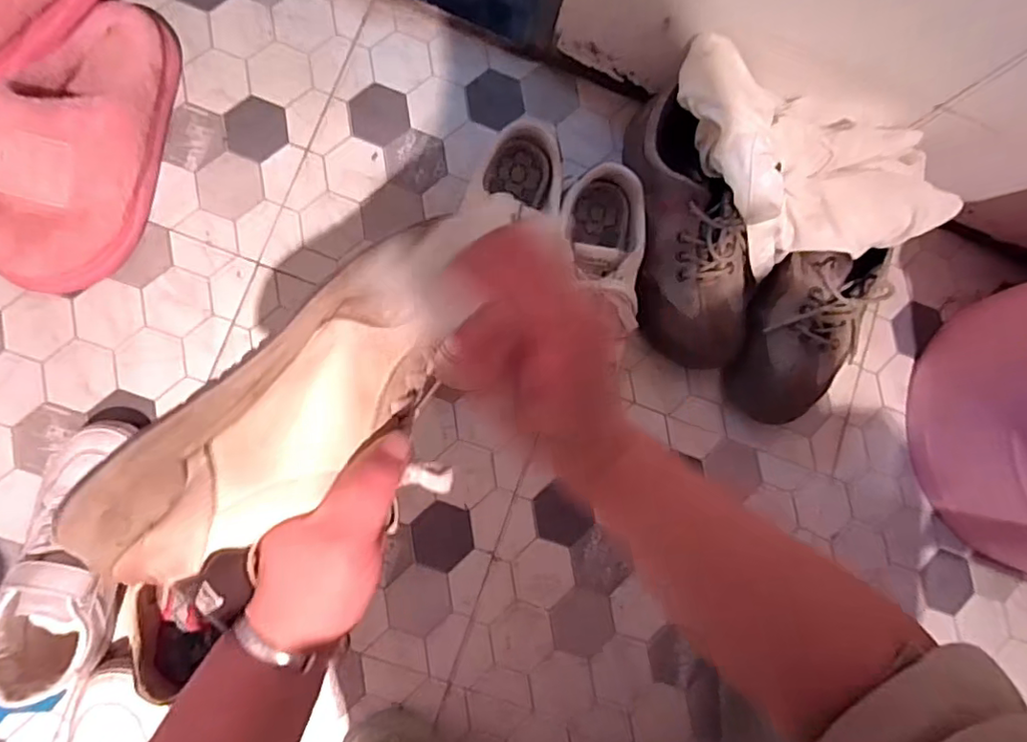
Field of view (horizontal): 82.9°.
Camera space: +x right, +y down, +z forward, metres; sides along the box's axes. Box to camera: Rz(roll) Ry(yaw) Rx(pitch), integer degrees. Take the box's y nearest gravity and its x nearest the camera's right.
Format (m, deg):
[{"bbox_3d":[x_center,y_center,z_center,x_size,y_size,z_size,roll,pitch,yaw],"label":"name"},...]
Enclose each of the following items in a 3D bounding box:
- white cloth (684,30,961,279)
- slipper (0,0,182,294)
[{"bbox_3d":[0.248,-0.192,0.508,0.170,0.077,0.210,-22,88,-9],"label":"white cloth"},{"bbox_3d":[-0.364,-0.201,0.491,0.098,0.086,0.266,15,83,-6],"label":"slipper"}]

